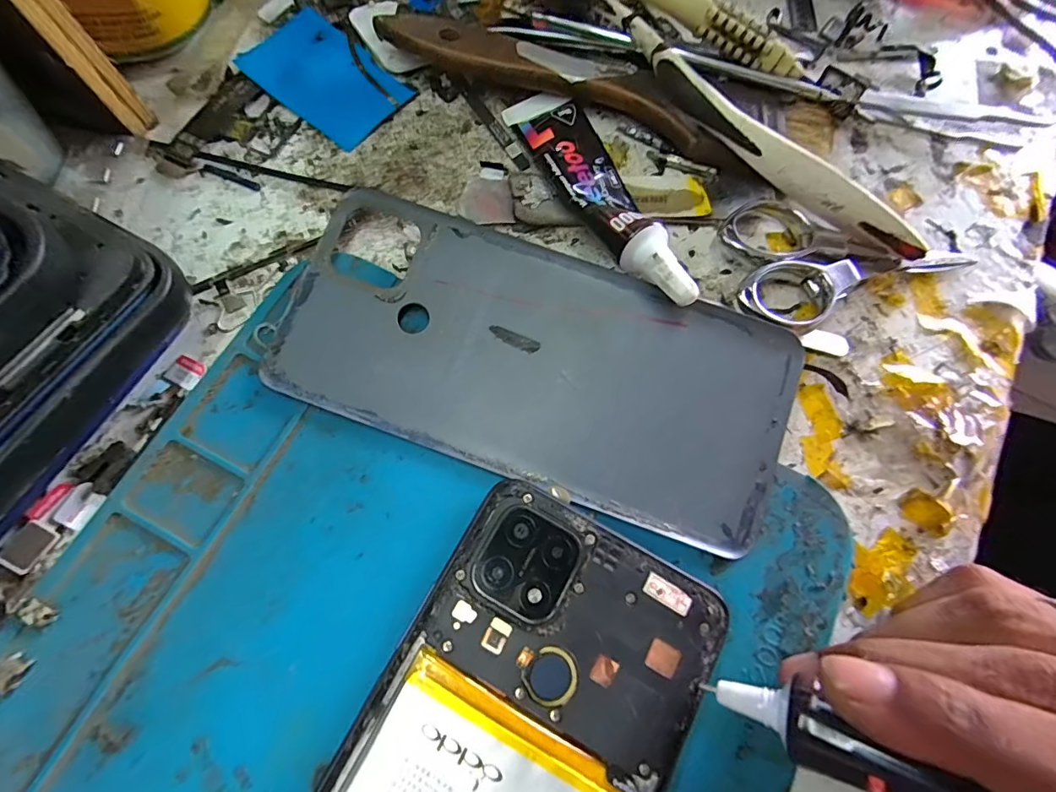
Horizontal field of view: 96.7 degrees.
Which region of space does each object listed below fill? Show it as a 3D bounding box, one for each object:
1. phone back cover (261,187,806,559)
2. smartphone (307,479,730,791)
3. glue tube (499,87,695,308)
[{"bbox_3d":[0.003,-0.013,0.148,0.155,0.010,0.075,20,73,4],"label":"phone back cover"},{"bbox_3d":[-0.015,0.104,0.111,0.073,0.009,0.159,29,74,5],"label":"smartphone"},{"bbox_3d":[0.024,-0.071,0.162,0.026,0.012,0.109,-21,62,-8],"label":"glue tube"}]

